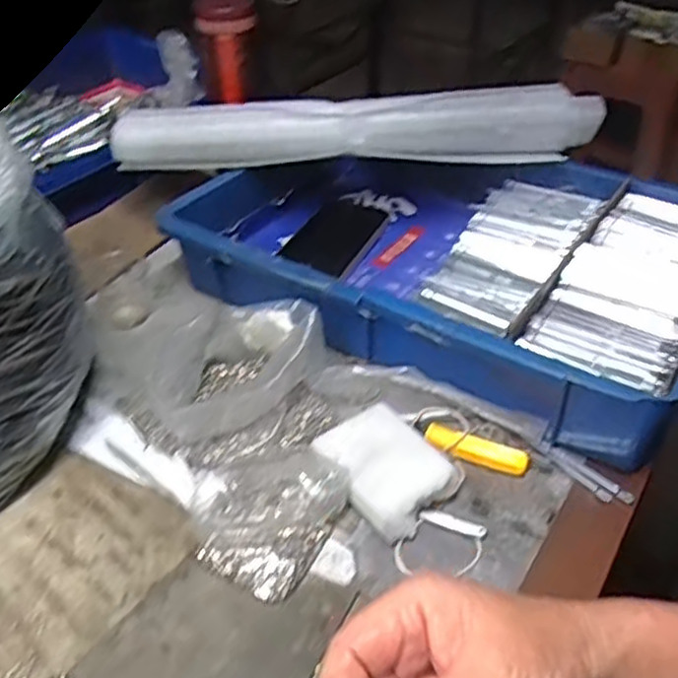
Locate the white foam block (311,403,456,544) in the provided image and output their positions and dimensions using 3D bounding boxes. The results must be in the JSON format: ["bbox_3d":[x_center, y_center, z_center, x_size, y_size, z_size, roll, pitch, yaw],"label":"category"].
[{"bbox_3d":[0.030,0.082,0.446,0.064,0.025,0.084,-24,46,-27],"label":"white foam block"}]

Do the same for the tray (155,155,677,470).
[{"bbox_3d":[0.093,-0.072,0.593,0.423,0.087,0.274,23,45,25],"label":"tray"}]

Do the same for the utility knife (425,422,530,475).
[{"bbox_3d":[0.093,0.074,0.469,0.069,0.008,0.017,15,42,17],"label":"utility knife"}]

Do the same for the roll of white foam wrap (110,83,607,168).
[{"bbox_3d":[0.017,-0.194,0.636,0.437,0.060,0.053,0,40,-1],"label":"roll of white foam wrap"}]

